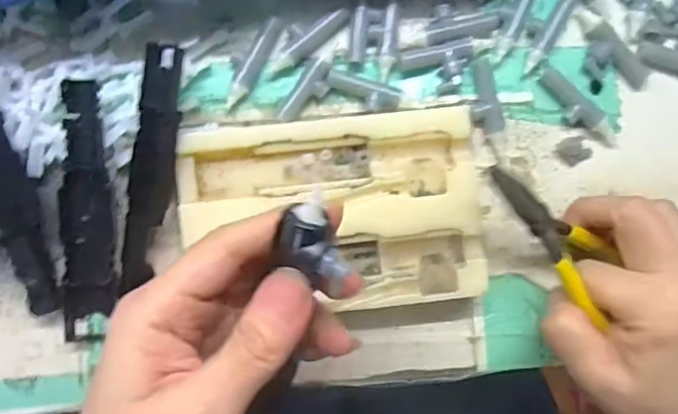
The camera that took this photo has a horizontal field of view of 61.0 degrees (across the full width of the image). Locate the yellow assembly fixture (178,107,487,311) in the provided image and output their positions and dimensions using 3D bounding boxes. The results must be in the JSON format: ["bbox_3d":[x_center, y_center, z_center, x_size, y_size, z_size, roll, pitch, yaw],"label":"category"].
[{"bbox_3d":[-0.003,0.003,0.272,0.135,0.020,0.086,-5,91,-4],"label":"yellow assembly fixture"}]

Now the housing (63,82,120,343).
[{"bbox_3d":[-0.116,0.003,0.265,0.020,0.016,0.117,2,90,-4],"label":"housing"}]

